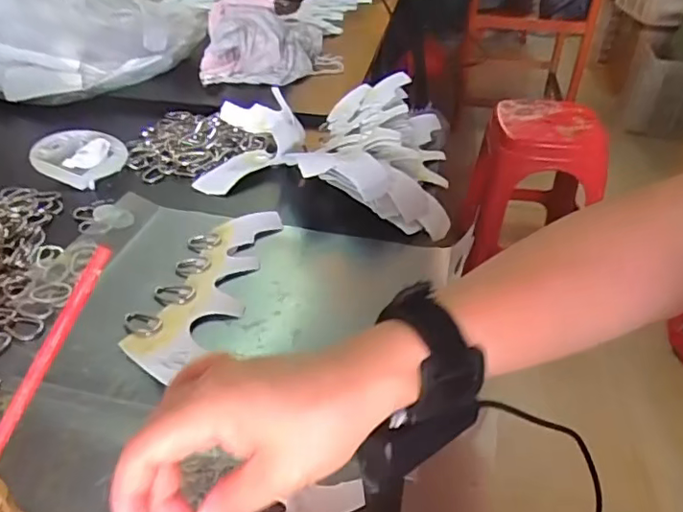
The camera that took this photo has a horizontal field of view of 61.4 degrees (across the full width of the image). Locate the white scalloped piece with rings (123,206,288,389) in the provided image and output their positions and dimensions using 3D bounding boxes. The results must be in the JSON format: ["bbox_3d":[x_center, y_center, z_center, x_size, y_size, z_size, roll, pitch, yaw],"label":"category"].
[{"bbox_3d":[-0.106,0.019,0.445,0.069,0.009,0.190,11,39,11],"label":"white scalloped piece with rings"}]

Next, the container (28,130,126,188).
[{"bbox_3d":[-0.264,-0.102,0.573,0.078,0.028,0.076,5,38,4],"label":"container"}]

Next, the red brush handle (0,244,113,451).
[{"bbox_3d":[-0.121,0.045,0.230,0.005,0.115,0.005,40,12,38],"label":"red brush handle"}]

